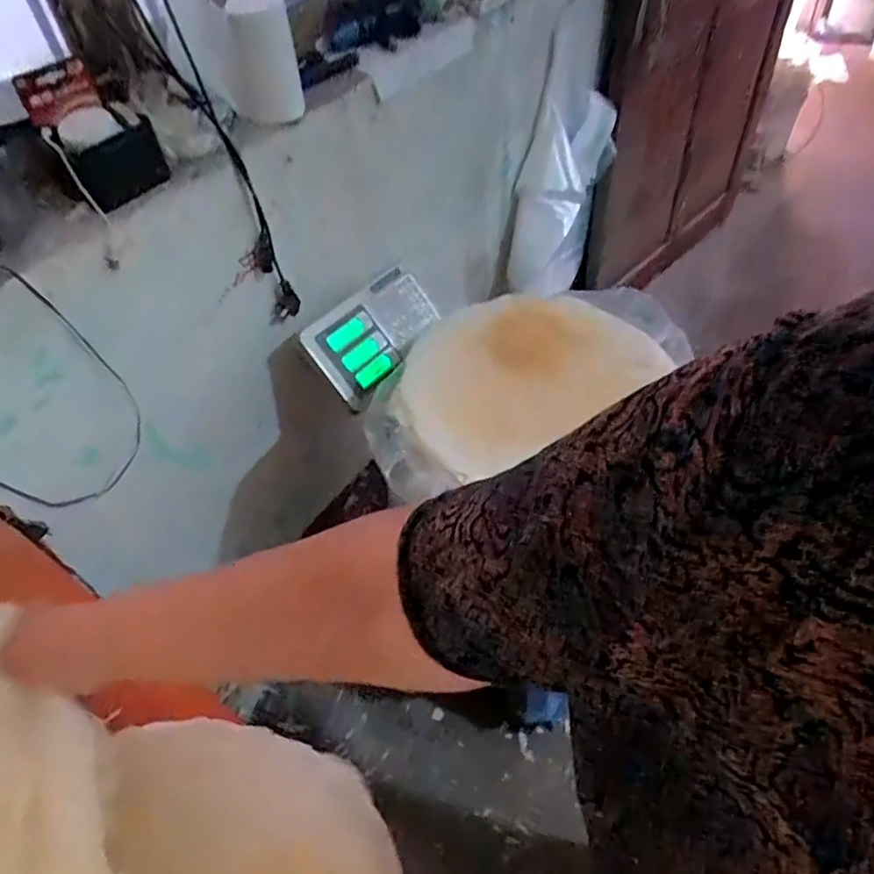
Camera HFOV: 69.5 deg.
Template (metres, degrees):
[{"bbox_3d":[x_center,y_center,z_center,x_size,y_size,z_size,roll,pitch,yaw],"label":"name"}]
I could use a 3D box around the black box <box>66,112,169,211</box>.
[{"bbox_3d":[-0.305,-0.263,0.608,0.083,0.054,0.018,-33,55,-21],"label":"black box"}]

